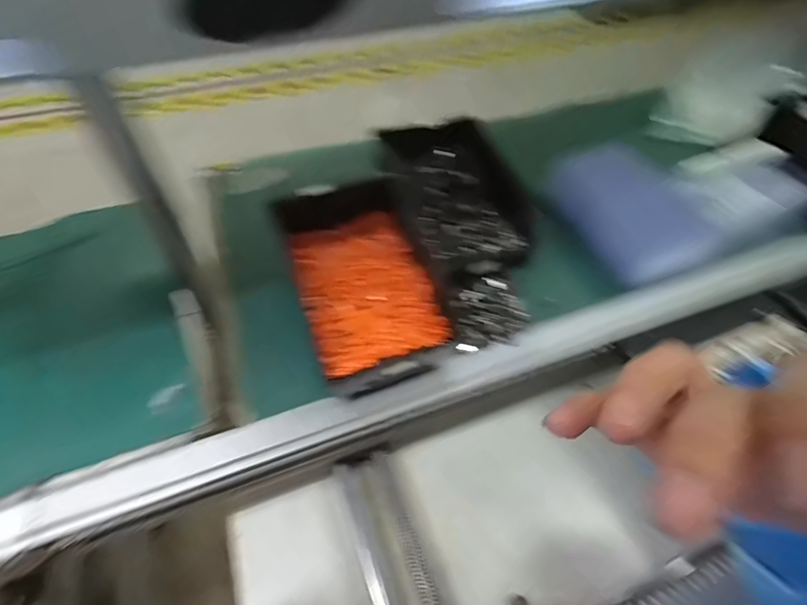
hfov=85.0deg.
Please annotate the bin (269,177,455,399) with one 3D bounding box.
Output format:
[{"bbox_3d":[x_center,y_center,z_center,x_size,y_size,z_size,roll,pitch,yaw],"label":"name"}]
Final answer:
[{"bbox_3d":[-0.047,-0.031,0.509,0.160,0.095,0.232,-16,53,-17],"label":"bin"}]

